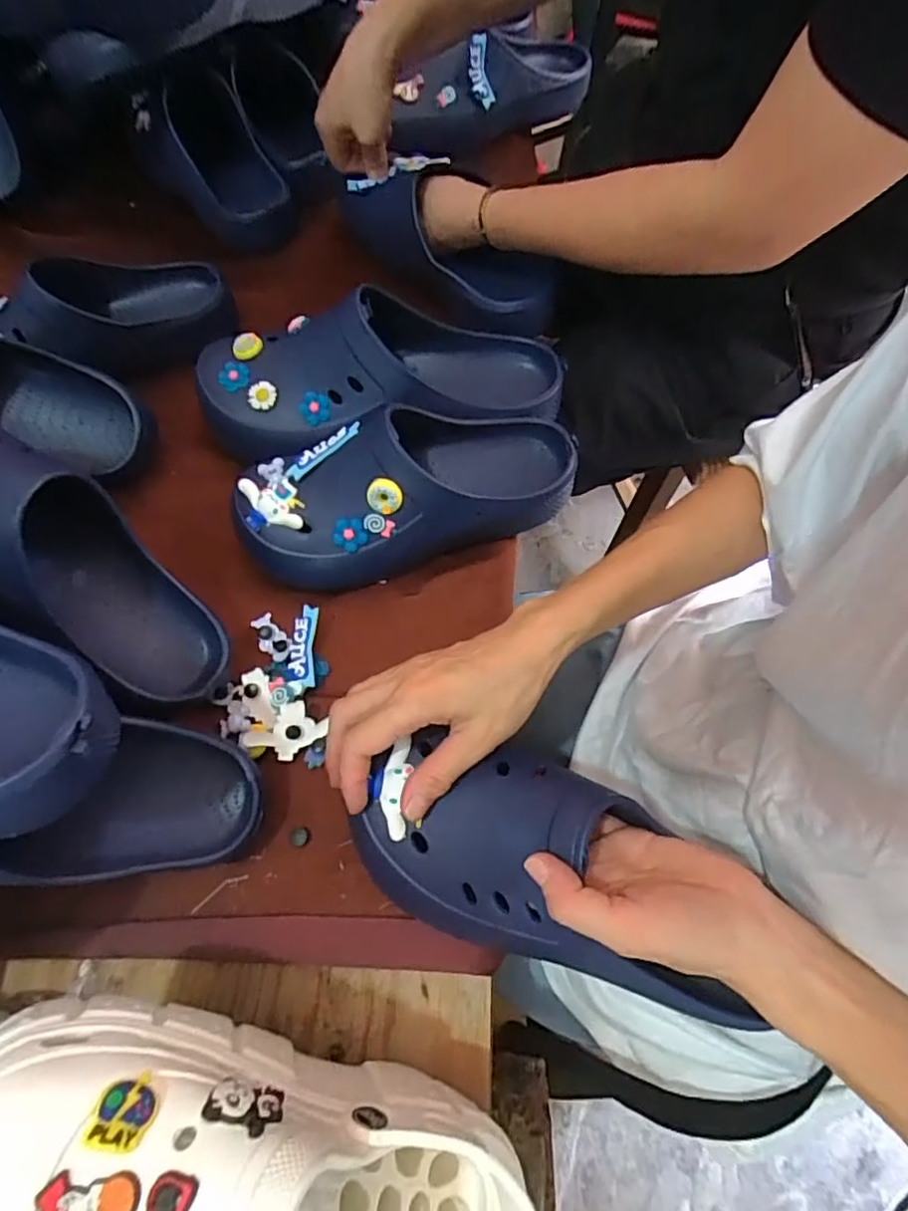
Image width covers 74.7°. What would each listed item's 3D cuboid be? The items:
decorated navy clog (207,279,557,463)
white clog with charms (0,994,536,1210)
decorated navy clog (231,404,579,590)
[{"bbox_3d":[-0.060,-0.184,0.492,0.294,0.108,0.099,-3,67,-1],"label":"decorated navy clog"},{"bbox_3d":[-0.079,0.237,0.232,0.237,0.116,0.089,27,67,-19],"label":"white clog with charms"},{"bbox_3d":[-0.034,-0.090,0.451,0.253,0.089,0.109,-10,67,-4],"label":"decorated navy clog"}]

